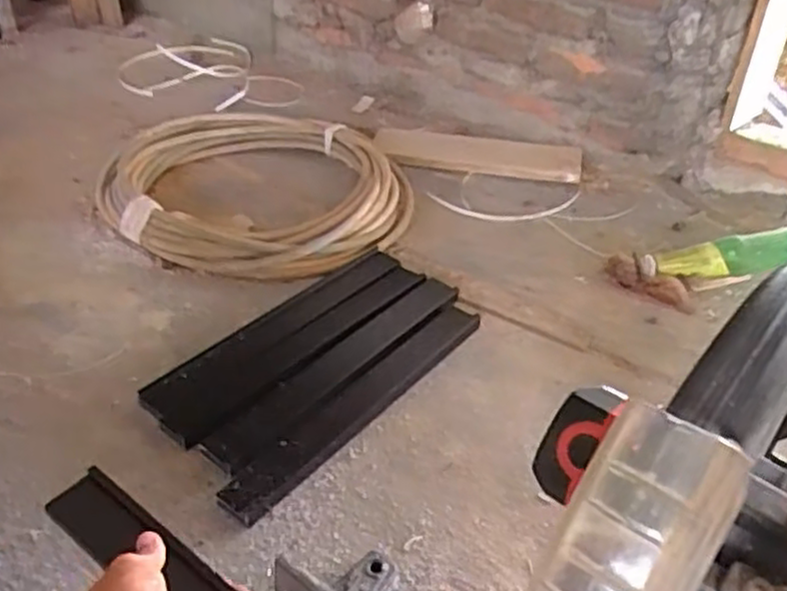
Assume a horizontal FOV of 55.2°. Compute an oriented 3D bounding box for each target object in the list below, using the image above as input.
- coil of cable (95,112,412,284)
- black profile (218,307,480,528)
[{"bbox_3d":[-0.218,-0.174,1.175,0.492,0.057,0.414,7,37,5],"label":"coil of cable"},{"bbox_3d":[-0.031,0.115,0.833,0.056,0.019,0.386,28,44,30],"label":"black profile"}]

